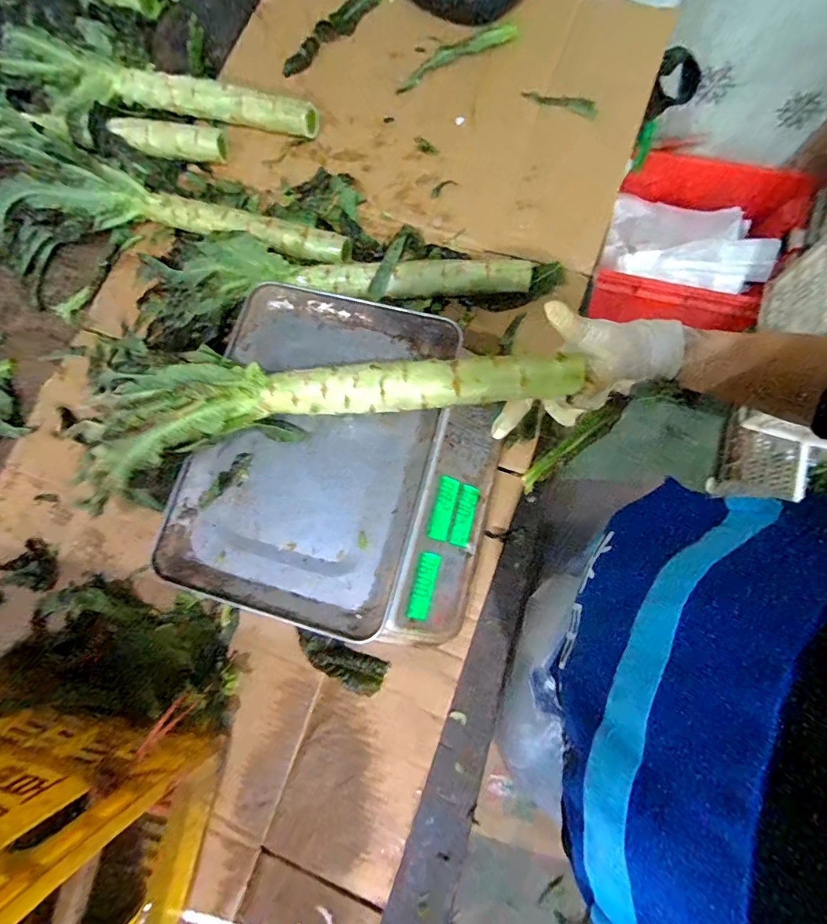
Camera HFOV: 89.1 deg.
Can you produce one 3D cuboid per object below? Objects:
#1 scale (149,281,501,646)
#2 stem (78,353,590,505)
[{"bbox_3d":[-0.063,0.003,0.469,0.313,0.118,0.333,14,80,7],"label":"scale"},{"bbox_3d":[-0.099,-0.052,0.394,0.462,0.057,0.114,-6,78,2],"label":"stem"}]

